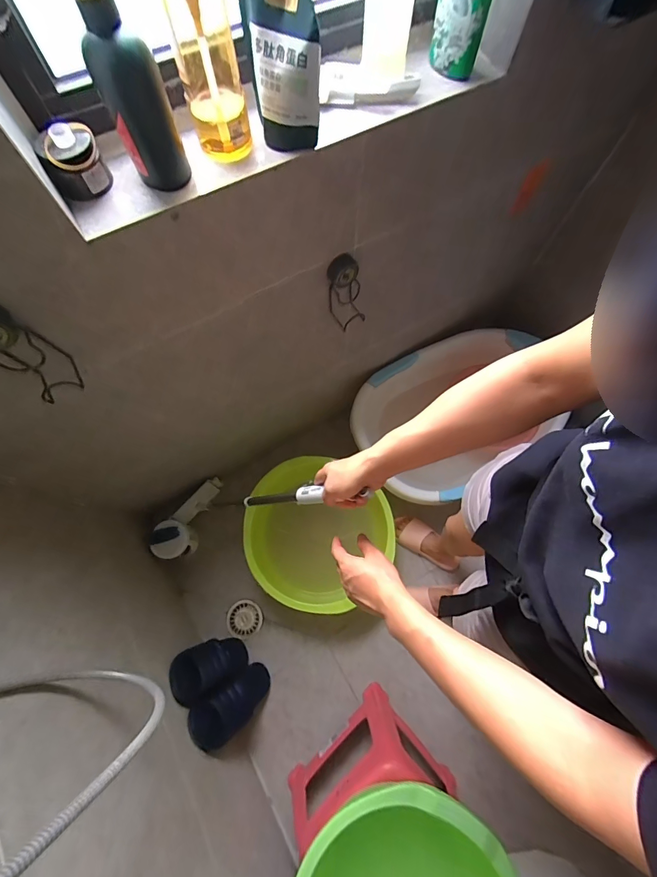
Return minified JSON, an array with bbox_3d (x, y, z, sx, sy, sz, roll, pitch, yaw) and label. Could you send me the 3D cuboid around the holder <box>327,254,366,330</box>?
[{"bbox_3d":[0.040,-0.309,0.769,0.077,0.166,0.053,-30,73,-11],"label":"holder"}]

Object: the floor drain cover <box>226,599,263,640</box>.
[{"bbox_3d":[-0.278,0.599,1.205,0.115,0.006,0.116,14,49,-1],"label":"floor drain cover"}]

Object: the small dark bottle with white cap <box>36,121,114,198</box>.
[{"bbox_3d":[-0.308,-0.336,0.442,0.067,0.058,0.059,-29,73,-10],"label":"small dark bottle with white cap"}]

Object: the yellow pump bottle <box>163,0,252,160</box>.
[{"bbox_3d":[-0.141,-0.448,0.410,0.070,0.203,0.080,-12,70,-5],"label":"yellow pump bottle"}]

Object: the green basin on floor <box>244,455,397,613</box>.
[{"bbox_3d":[-0.026,0.309,1.151,0.461,0.218,0.425,0,70,0],"label":"green basin on floor"}]

